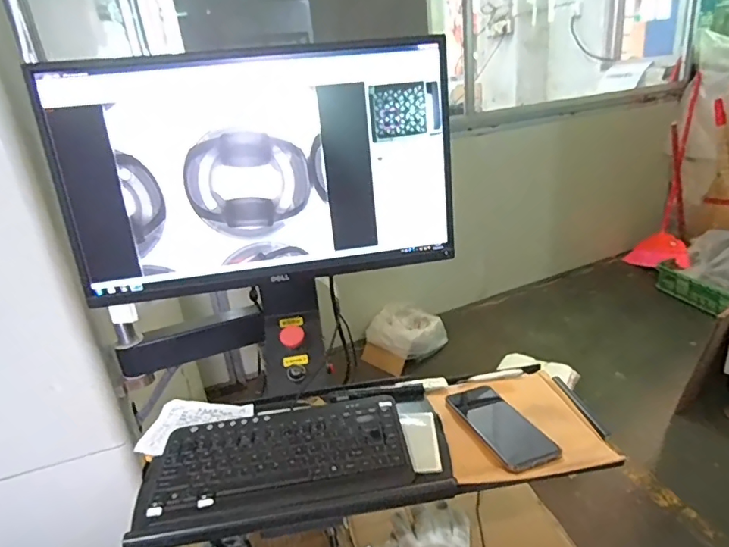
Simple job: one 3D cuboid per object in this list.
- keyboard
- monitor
[{"bbox_3d":[-0.109,0.233,0.617,0.326,0.017,0.162,-8,22,-5],"label":"keyboard"},{"bbox_3d":[-0.143,-0.142,0.683,0.551,0.314,0.050,-9,22,-7],"label":"monitor"}]

